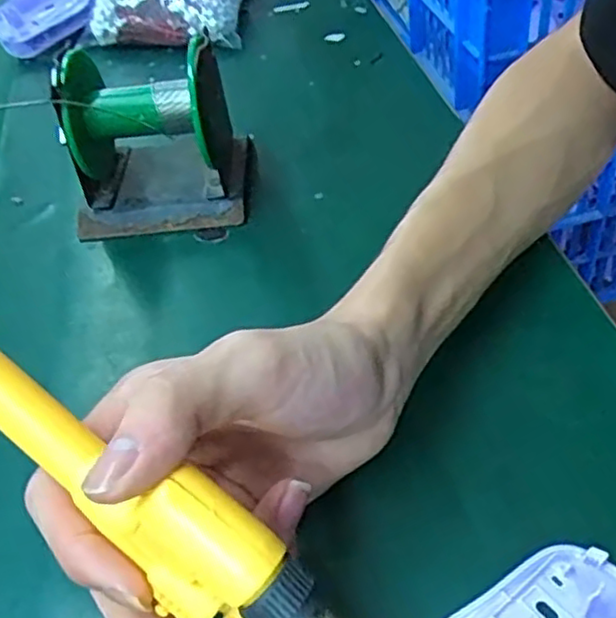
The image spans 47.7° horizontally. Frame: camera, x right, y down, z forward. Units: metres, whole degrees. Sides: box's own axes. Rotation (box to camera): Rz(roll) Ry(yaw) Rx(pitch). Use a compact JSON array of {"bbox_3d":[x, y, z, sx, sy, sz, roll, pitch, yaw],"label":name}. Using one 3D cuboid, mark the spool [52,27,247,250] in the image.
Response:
[{"bbox_3d":[-0.082,-0.098,0.385,0.091,0.083,0.089,1,45,9],"label":"spool"}]

